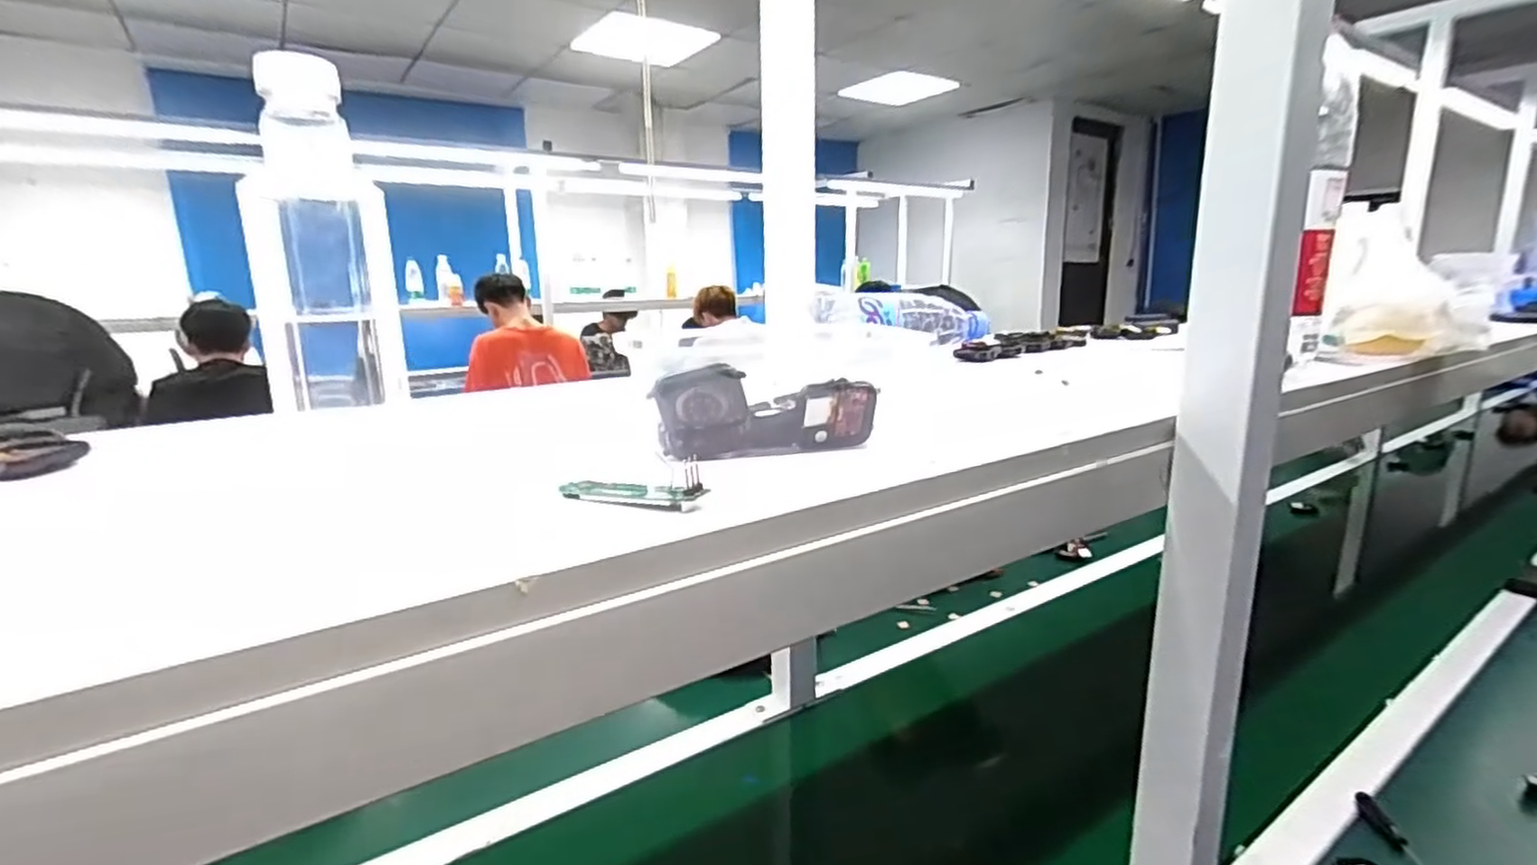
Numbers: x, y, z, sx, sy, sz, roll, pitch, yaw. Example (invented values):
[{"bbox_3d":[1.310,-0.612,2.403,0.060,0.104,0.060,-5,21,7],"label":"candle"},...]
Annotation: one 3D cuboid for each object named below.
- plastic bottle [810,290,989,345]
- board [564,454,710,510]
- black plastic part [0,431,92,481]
[{"bbox_3d":[0.141,-0.112,0.743,0.185,0.066,0.069,-9,15,-33],"label":"plastic bottle"},{"bbox_3d":[-0.055,0.020,0.301,0.071,0.021,0.027,4,13,21],"label":"board"},{"bbox_3d":[-0.386,0.011,0.367,0.054,0.016,0.050,10,16,40],"label":"black plastic part"}]

